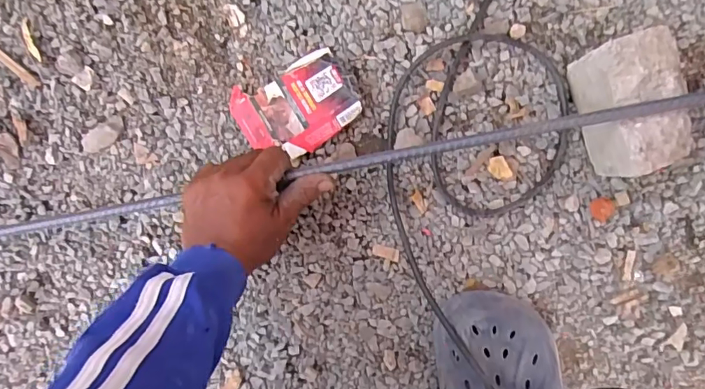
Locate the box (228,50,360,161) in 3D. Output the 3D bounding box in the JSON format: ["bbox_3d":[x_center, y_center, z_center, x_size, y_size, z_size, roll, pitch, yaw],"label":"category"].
[{"bbox_3d":[-0.052,-0.082,0.476,0.115,0.018,0.081,-22,92,5],"label":"box"}]

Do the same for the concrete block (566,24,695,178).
[{"bbox_3d":[0.235,-0.075,0.428,0.064,0.084,0.108,-15,93,4],"label":"concrete block"}]

